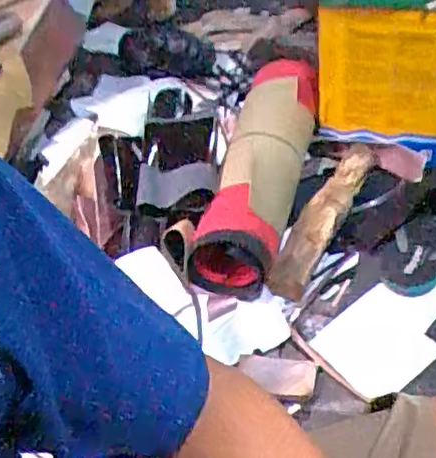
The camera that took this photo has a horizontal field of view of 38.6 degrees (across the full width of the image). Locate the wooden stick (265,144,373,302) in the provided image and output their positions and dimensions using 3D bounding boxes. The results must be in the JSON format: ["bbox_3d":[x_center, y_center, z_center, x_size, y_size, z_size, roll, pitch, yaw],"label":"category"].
[{"bbox_3d":[0.160,-0.027,0.948,0.067,0.054,0.316,18,60,30],"label":"wooden stick"}]

